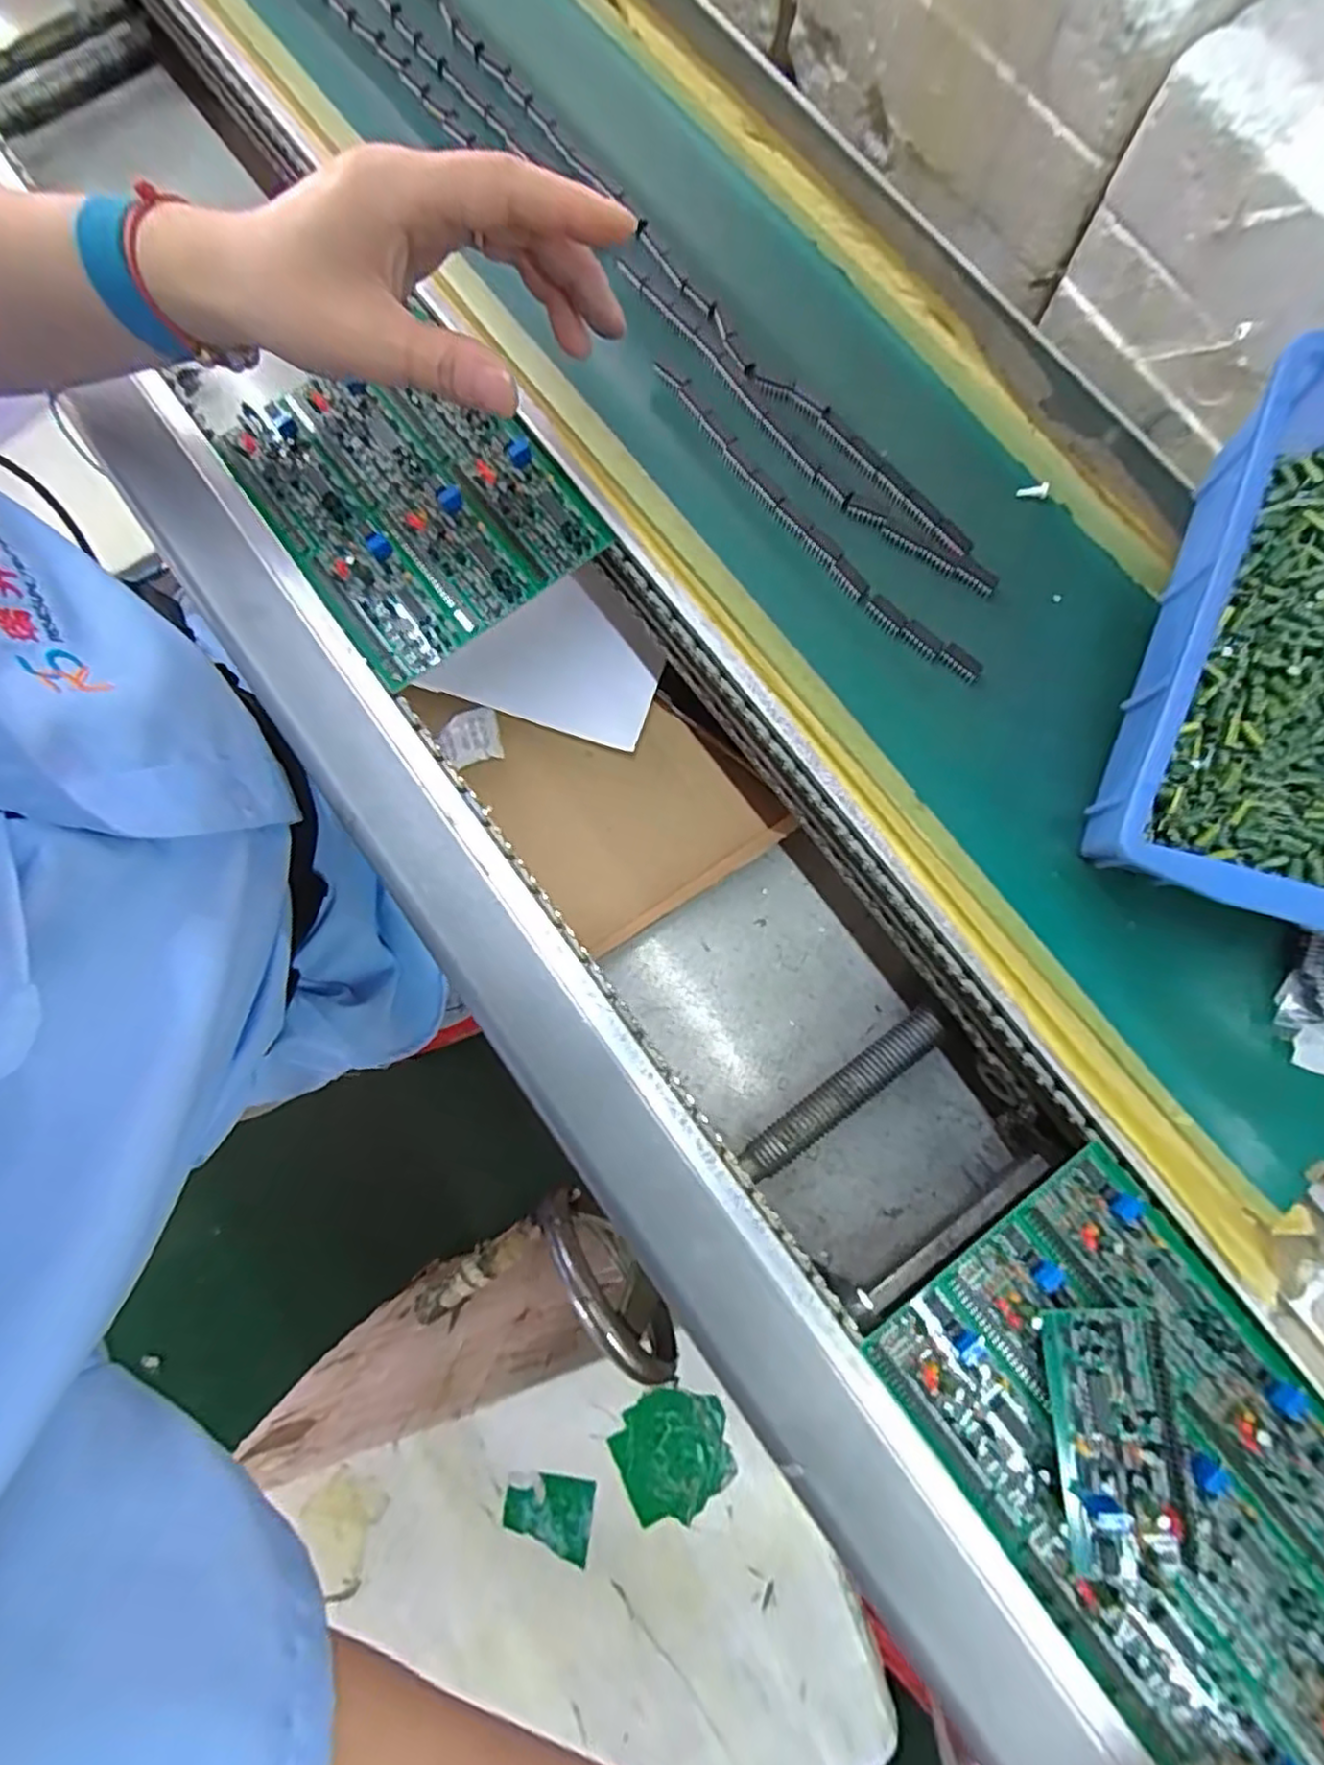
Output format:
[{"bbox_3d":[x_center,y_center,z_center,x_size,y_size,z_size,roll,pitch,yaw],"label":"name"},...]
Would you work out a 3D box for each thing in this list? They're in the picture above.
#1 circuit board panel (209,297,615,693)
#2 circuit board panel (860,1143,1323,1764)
[{"bbox_3d":[-0.122,-0.189,0.339,0.126,0.007,0.162,-36,81,-7],"label":"circuit board panel"},{"bbox_3d":[0.230,0.268,0.238,0.127,0.031,0.332,-40,81,-8],"label":"circuit board panel"}]

